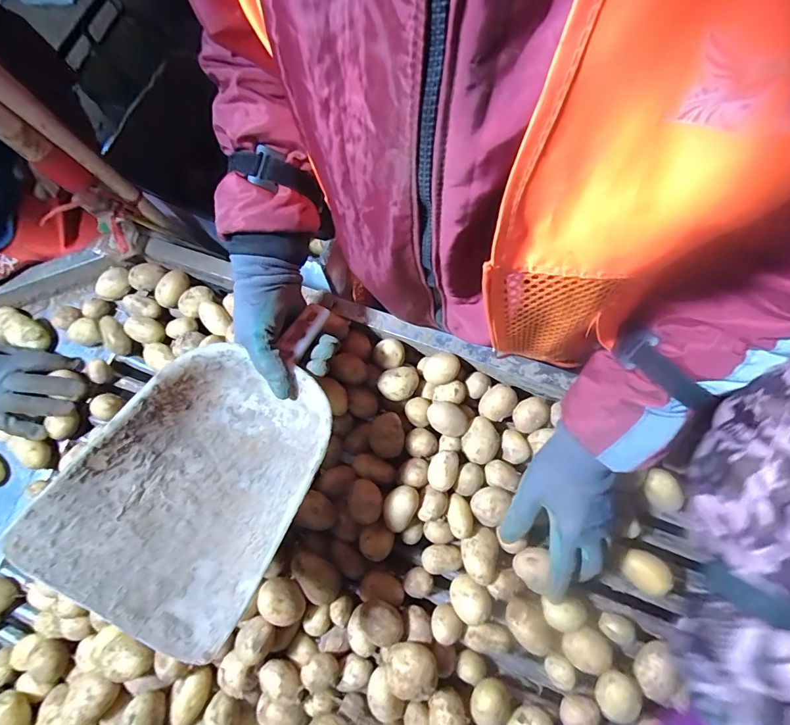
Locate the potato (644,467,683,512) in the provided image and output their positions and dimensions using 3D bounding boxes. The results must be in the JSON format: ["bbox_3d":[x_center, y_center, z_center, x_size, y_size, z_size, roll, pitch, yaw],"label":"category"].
[{"bbox_3d":[0.296,0.141,0.457,0.027,0.025,0.047,-11,75,-2],"label":"potato"}]

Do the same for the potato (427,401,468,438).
[{"bbox_3d":[0.063,0.068,0.498,0.050,0.027,0.036,24,77,7],"label":"potato"}]

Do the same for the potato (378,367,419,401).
[{"bbox_3d":[0.005,0.028,0.512,0.049,0.031,0.038,-12,75,-2],"label":"potato"}]

